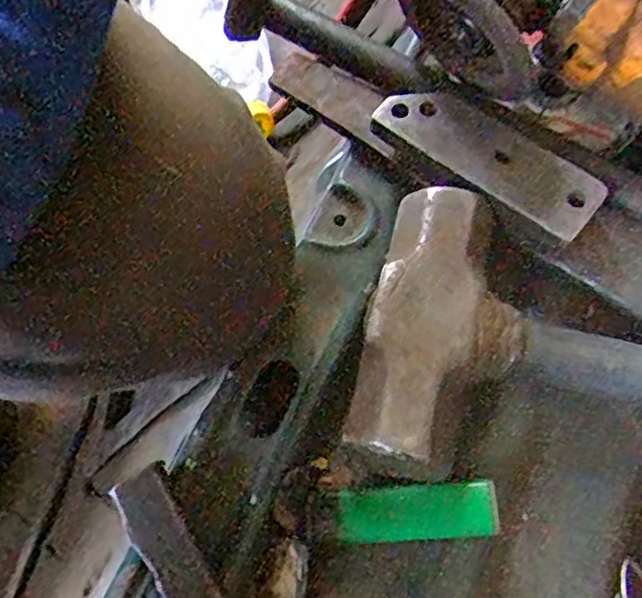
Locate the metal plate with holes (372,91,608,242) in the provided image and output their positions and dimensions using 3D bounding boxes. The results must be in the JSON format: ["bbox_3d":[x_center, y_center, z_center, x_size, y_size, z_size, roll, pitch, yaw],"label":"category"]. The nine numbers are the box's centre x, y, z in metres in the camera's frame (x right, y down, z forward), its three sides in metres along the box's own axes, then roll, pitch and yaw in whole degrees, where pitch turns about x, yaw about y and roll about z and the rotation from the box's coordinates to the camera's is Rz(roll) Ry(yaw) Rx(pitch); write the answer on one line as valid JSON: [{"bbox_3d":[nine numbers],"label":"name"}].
[{"bbox_3d":[0.079,-0.071,0.317,0.114,0.009,0.038,39,72,22],"label":"metal plate with holes"}]

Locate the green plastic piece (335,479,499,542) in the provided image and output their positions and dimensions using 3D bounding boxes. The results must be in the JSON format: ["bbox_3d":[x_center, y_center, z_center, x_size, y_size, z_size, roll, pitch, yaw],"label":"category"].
[{"bbox_3d":[0.040,0.090,0.282,0.066,0.004,0.022,-8,81,10],"label":"green plastic piece"}]

